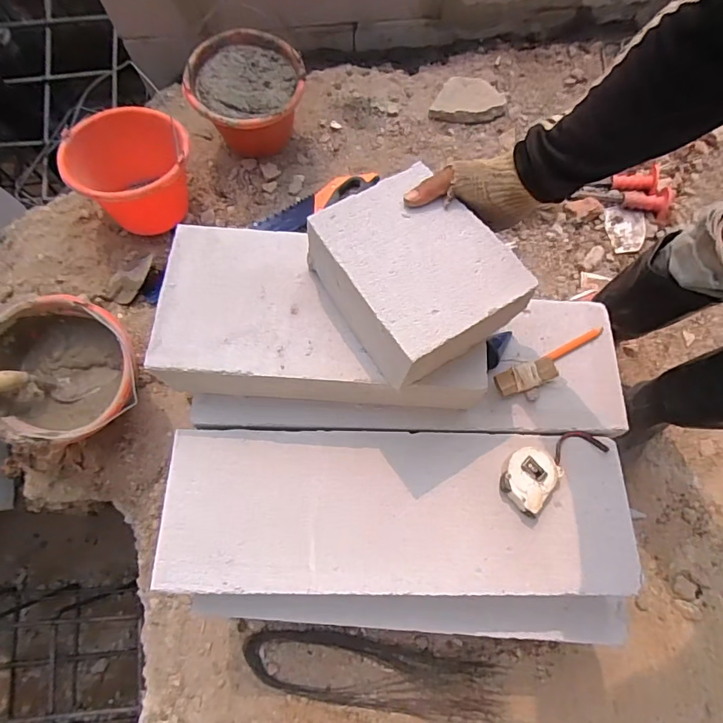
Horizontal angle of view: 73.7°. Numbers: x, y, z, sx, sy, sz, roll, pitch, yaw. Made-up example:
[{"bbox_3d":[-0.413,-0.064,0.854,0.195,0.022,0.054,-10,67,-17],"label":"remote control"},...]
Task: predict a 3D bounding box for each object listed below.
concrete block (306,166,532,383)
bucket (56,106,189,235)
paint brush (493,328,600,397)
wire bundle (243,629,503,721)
[{"bbox_3d":[0.057,-0.101,0.555,0.172,0.103,0.209,-36,79,-9],"label":"concrete block"},{"bbox_3d":[-0.453,-0.384,0.988,0.224,0.167,0.186,-33,78,-8],"label":"bucket"},{"bbox_3d":[0.268,0.001,0.670,0.185,0.035,0.038,-25,77,-6],"label":"paint brush"},{"bbox_3d":[0.014,0.523,0.803,0.424,0.025,0.094,8,76,2],"label":"wire bundle"}]

